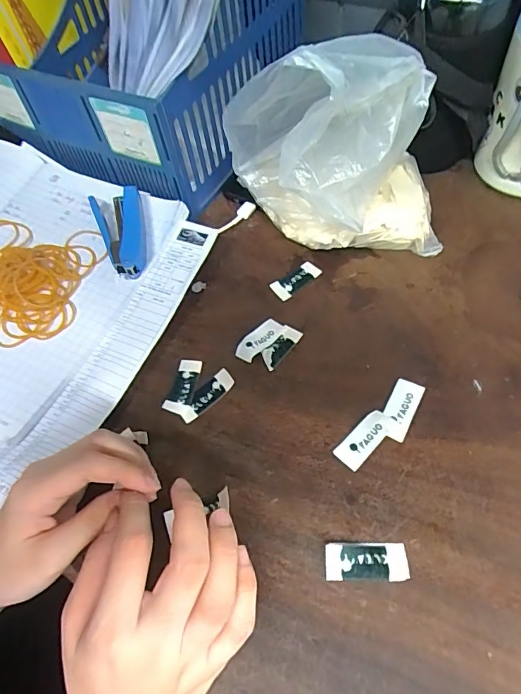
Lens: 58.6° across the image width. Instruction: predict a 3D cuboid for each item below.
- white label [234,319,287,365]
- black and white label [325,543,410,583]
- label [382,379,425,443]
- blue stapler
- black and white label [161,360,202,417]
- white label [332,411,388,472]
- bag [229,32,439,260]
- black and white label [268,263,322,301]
[{"bbox_3d":[0.000,-0.006,0.378,0.046,0.007,0.020,-41,63,-18],"label":"white label"},{"bbox_3d":[0.065,0.133,0.287,0.049,0.006,0.021,-3,58,5],"label":"black and white label"},{"bbox_3d":[0.102,0.045,0.338,0.020,0.004,0.047,24,64,20],"label":"label"},{"bbox_3d":[-0.119,-0.103,0.413,0.042,0.028,0.087,-22,58,-7],"label":"blue stapler"},{"bbox_3d":[-0.061,0.030,0.363,0.020,0.005,0.046,6,59,11],"label":"black and white label"},{"bbox_3d":[0.074,0.066,0.329,0.045,0.004,0.020,-44,66,-13],"label":"white label"},{"bbox_3d":[0.067,-0.135,0.347,0.160,0.180,0.086,-22,58,-7],"label":"bag"},{"bbox_3d":[0.032,-0.060,0.416,0.045,0.006,0.018,-35,61,-14],"label":"black and white label"}]

